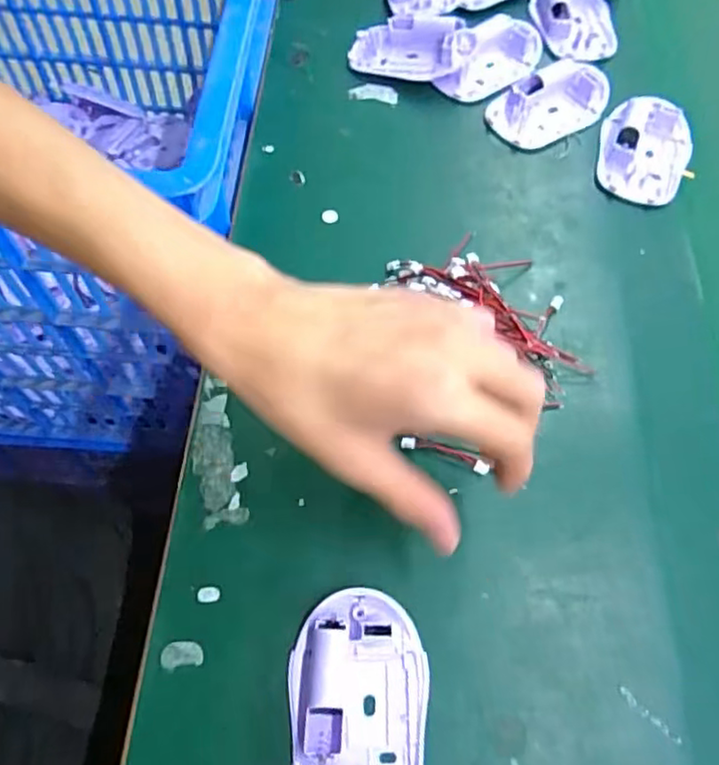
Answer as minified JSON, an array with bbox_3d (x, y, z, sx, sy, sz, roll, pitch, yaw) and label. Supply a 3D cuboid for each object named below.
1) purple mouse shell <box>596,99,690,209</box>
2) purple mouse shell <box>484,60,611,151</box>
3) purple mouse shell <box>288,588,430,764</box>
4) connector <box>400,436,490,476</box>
[{"bbox_3d":[0.202,-0.166,0.445,0.063,0.018,0.089,27,66,11],"label":"purple mouse shell"},{"bbox_3d":[0.141,-0.207,0.463,0.094,0.018,0.050,-26,67,-13],"label":"purple mouse shell"},{"bbox_3d":[0.000,0.144,0.283,0.061,0.018,0.094,-3,64,-3],"label":"purple mouse shell"},{"bbox_3d":[0.048,0.039,0.343,0.046,0.004,0.009,18,65,7],"label":"connector"}]

